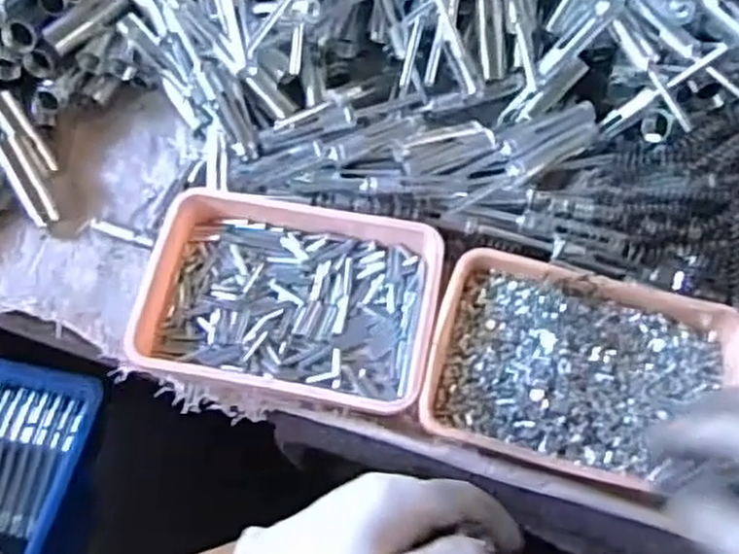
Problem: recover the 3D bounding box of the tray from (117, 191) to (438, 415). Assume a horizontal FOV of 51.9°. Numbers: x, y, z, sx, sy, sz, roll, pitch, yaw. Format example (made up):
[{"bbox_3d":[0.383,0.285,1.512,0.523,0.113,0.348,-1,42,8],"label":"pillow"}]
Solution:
[{"bbox_3d":[-0.053,0.011,0.536,0.197,0.034,0.142,9,65,5],"label":"tray"}]

